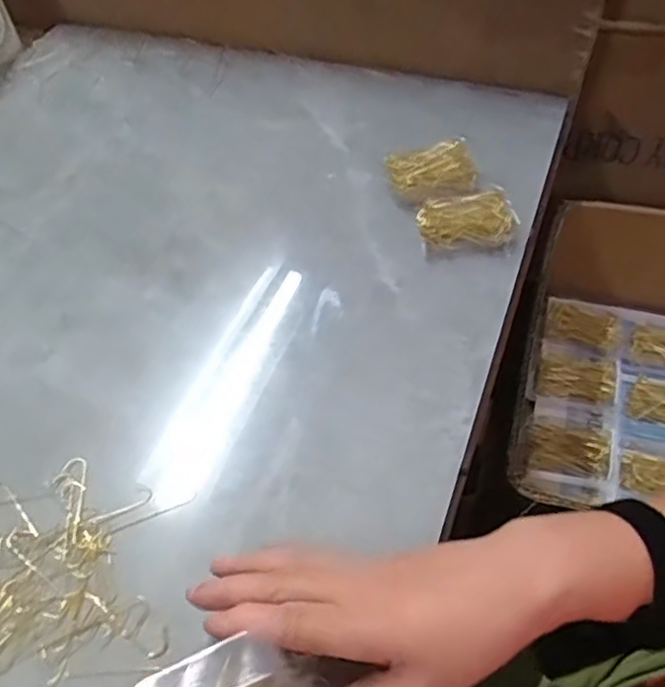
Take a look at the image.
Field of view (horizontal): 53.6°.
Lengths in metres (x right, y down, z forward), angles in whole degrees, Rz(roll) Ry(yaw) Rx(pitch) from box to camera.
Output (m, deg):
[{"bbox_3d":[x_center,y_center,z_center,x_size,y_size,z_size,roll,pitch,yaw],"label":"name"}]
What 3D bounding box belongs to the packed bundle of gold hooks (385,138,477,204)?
[{"bbox_3d":[0.086,-0.149,0.562,0.072,0.021,0.047,-10,51,-3],"label":"packed bundle of gold hooks"}]

